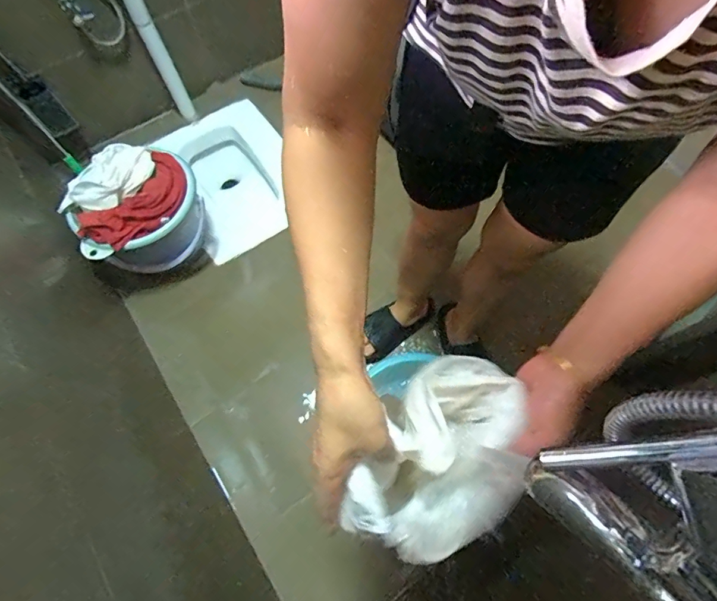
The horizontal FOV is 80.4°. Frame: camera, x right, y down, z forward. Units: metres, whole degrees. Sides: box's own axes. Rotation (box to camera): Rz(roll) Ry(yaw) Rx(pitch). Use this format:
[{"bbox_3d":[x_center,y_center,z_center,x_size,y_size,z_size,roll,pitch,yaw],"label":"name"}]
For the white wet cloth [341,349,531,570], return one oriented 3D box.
[{"bbox_3d":[0.086,0.154,0.424,0.124,0.128,0.196,29,70,14],"label":"white wet cloth"}]

